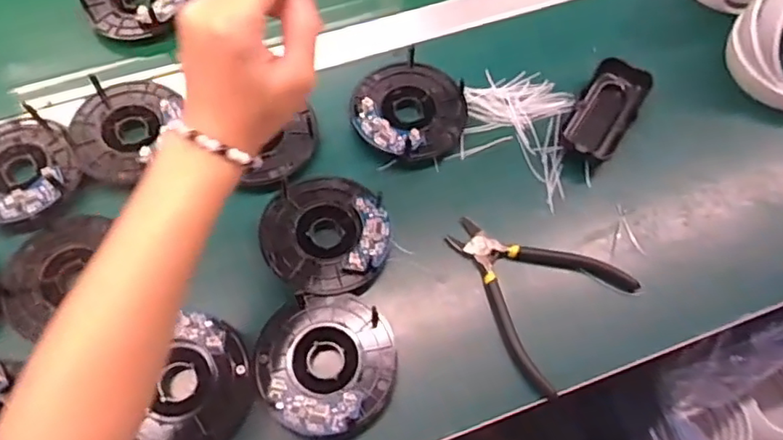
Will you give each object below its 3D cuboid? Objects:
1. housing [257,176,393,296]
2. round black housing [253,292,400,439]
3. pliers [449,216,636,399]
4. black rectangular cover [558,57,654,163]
[{"bbox_3d":[-0.054,0.011,0.473,0.099,0.032,0.101,0,66,-1],"label":"housing"},{"bbox_3d":[-0.046,0.107,0.433,0.099,0.035,0.105,0,66,-1],"label":"round black housing"},{"bbox_3d":[0.108,0.050,0.467,0.140,0.015,0.120,38,71,15],"label":"pliers"},{"bbox_3d":[0.191,-0.094,0.522,0.049,0.027,0.107,30,69,12],"label":"black rectangular cover"}]

